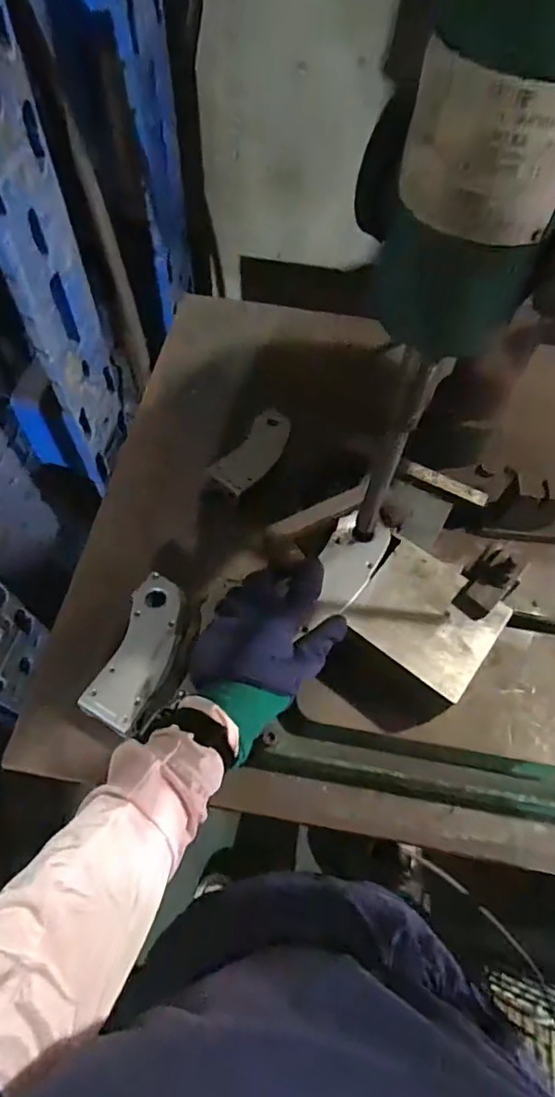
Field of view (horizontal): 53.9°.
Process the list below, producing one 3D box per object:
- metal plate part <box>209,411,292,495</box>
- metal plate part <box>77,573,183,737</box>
[{"bbox_3d":[-0.033,-0.135,0.769,0.056,0.025,0.147,29,66,13],"label":"metal plate part"},{"bbox_3d":[-0.154,0.113,0.614,0.066,0.019,0.175,15,63,6],"label":"metal plate part"}]

